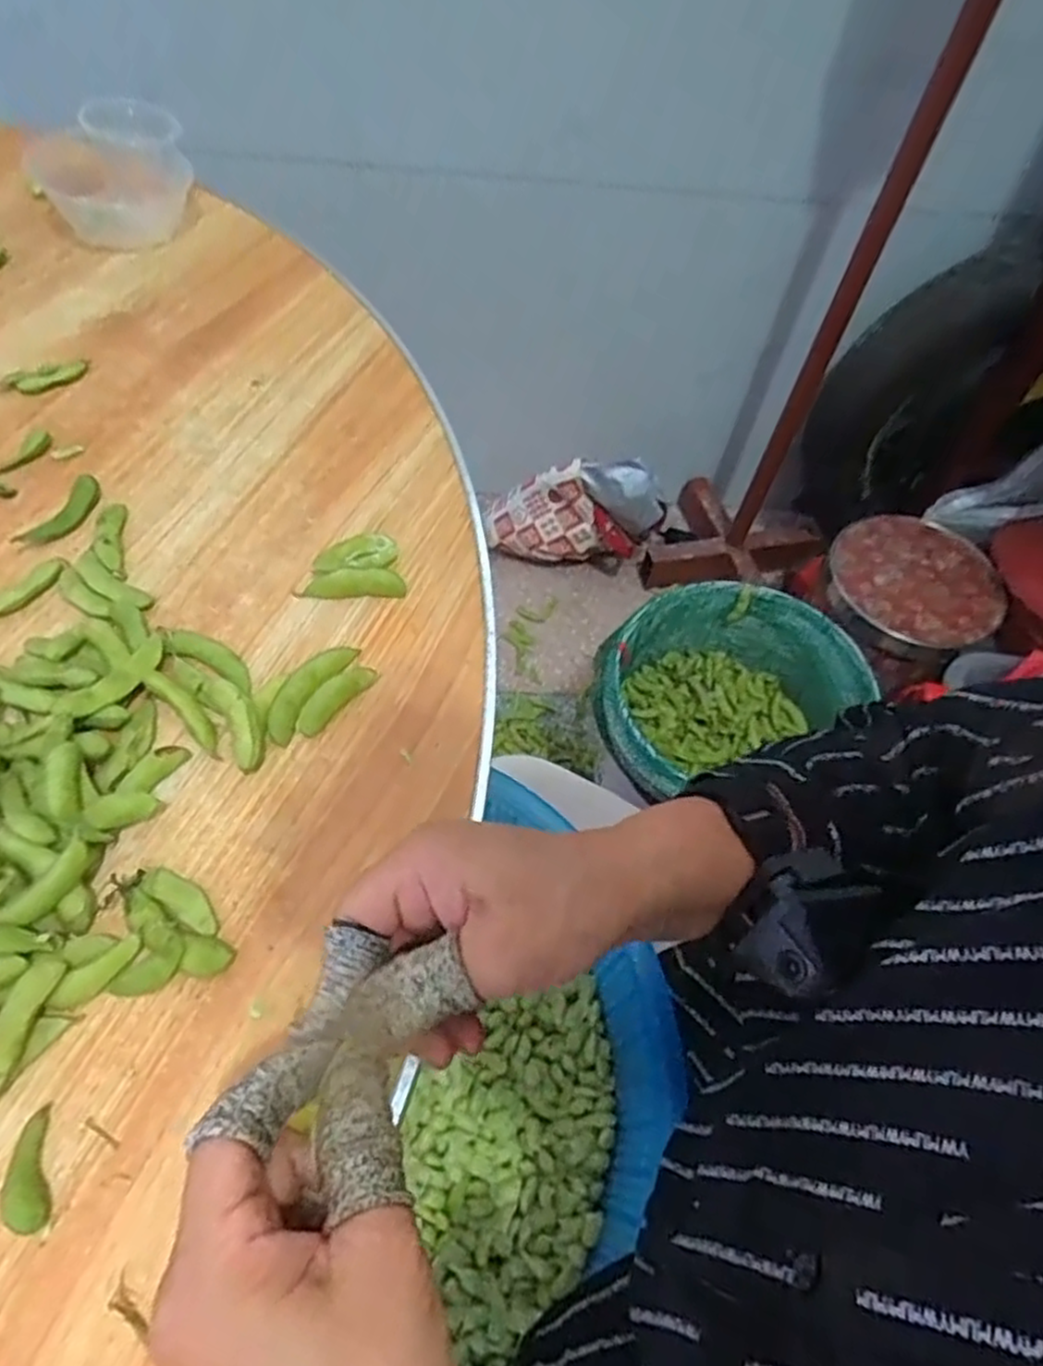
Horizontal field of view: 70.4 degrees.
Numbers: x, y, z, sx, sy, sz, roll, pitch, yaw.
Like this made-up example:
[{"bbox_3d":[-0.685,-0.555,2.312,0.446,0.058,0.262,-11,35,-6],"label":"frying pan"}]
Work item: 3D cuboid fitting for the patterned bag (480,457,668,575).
[{"bbox_3d":[0.085,-0.299,1.304,0.304,0.247,0.097,9,57,0],"label":"patterned bag"}]

